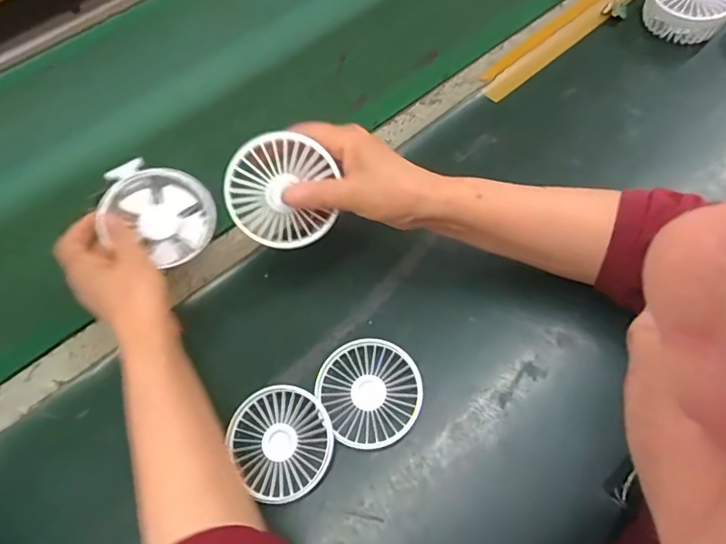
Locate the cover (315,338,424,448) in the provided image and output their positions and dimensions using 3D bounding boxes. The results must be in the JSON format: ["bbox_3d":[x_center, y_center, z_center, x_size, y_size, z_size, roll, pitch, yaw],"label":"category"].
[{"bbox_3d":[0.006,0.099,0.451,0.082,0.010,0.087,-26,63,-9],"label":"cover"}]

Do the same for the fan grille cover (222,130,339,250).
[{"bbox_3d":[-0.061,-0.060,0.411,0.086,0.084,0.008,23,18,-21],"label":"fan grille cover"}]

